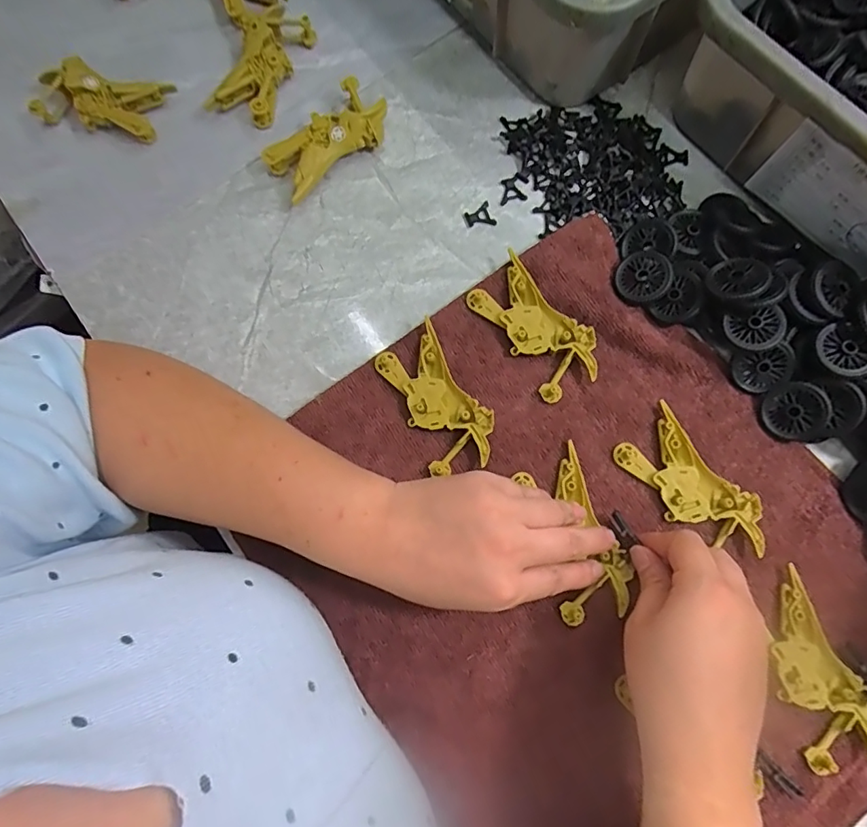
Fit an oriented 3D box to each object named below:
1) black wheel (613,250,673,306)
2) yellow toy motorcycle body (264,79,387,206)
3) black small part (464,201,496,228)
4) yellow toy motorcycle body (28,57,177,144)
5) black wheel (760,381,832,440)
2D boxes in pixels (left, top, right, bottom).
[{"bbox_3d":[0.148,-0.096,0.366,0.037,0.004,0.037,-2,83,19],"label":"black wheel"},{"bbox_3d":[-0.080,-0.209,0.398,0.097,0.026,0.048,-38,79,-8],"label":"yellow toy motorcycle body"},{"bbox_3d":[0.035,-0.150,0.394,0.021,0.004,0.020,-19,77,-3],"label":"black small part"},{"bbox_3d":[-0.266,-0.249,0.415,0.106,0.031,0.047,11,77,4],"label":"yellow toy motorcycle body"},{"bbox_3d":[0.236,-0.001,0.340,0.037,0.010,0.037,-31,74,31],"label":"black wheel"}]

